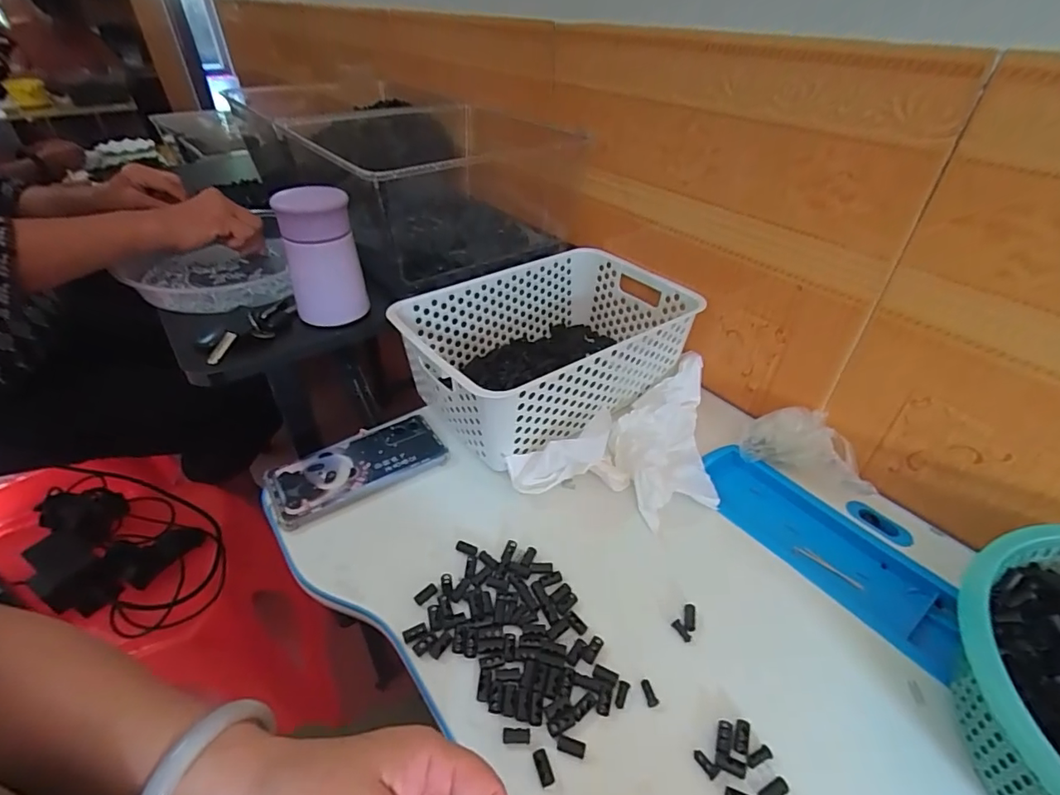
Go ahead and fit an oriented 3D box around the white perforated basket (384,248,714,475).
[{"bbox_3d":[0.022,-0.065,0.579,0.314,0.100,0.209,-26,46,-29],"label":"white perforated basket"}]

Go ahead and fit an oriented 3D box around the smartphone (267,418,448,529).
[{"bbox_3d":[-0.170,0.068,0.499,0.161,0.015,0.085,-24,45,-28],"label":"smartphone"}]

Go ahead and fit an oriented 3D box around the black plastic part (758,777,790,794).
[{"bbox_3d":[0.145,0.234,0.300,0.021,0.004,0.008,-17,42,-21],"label":"black plastic part"}]

